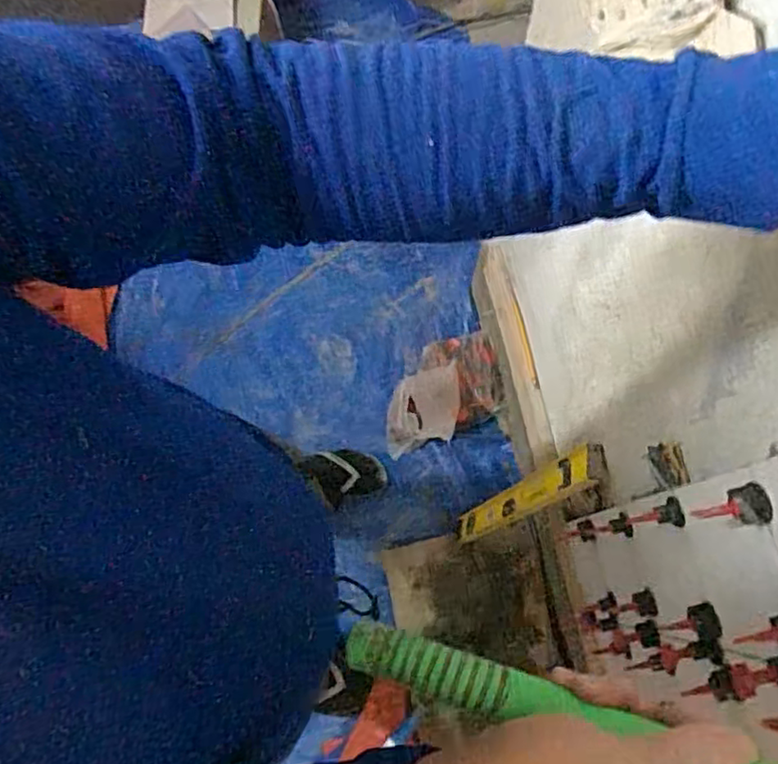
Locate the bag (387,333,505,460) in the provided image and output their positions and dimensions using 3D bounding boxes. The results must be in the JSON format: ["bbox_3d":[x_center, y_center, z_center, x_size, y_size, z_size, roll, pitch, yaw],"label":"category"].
[{"bbox_3d":[0.118,0.024,1.477,0.271,0.124,0.244,-8,73,0],"label":"bag"}]

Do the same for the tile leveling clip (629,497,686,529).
[{"bbox_3d":[0.263,0.131,0.617,0.047,0.021,0.028,-19,70,32],"label":"tile leveling clip"}]

